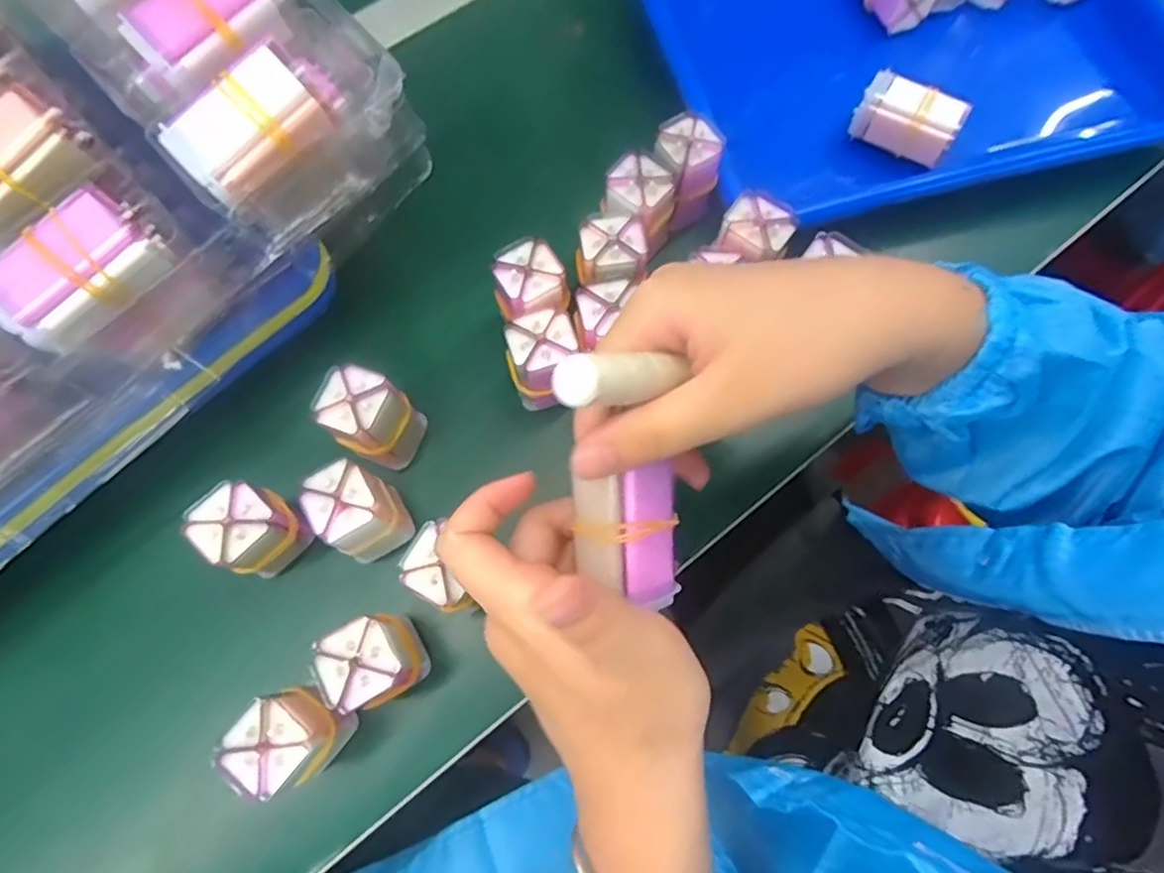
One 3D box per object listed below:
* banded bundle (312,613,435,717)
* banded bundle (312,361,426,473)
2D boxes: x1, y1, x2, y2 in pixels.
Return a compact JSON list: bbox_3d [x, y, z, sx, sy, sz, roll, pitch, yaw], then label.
[{"bbox_3d":[-0.096,0.105,0.291,0.036,0.048,0.036,-25,74,-8],"label":"banded bundle"},{"bbox_3d":[-0.107,-0.009,0.324,0.044,0.051,0.040,30,75,9],"label":"banded bundle"}]

